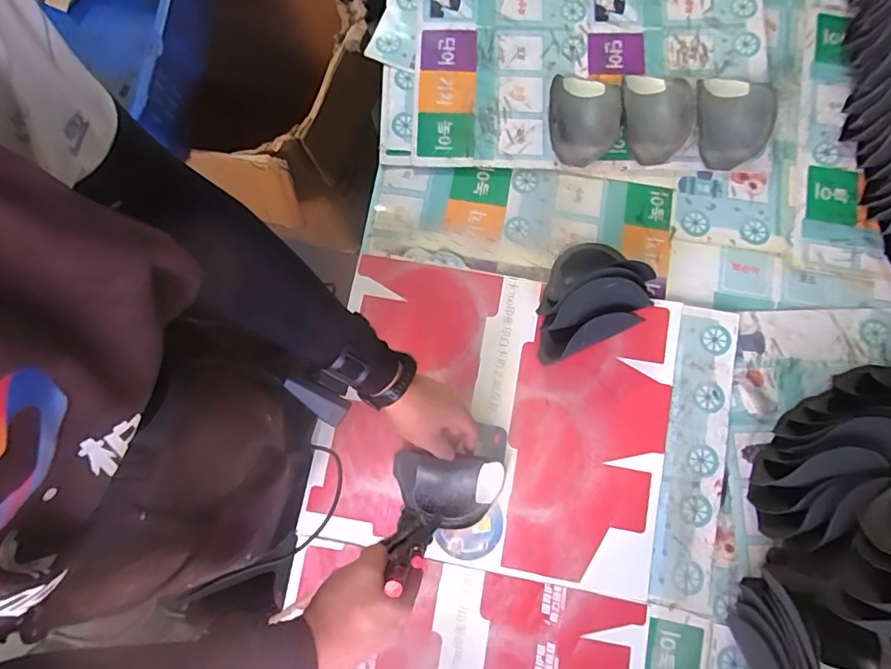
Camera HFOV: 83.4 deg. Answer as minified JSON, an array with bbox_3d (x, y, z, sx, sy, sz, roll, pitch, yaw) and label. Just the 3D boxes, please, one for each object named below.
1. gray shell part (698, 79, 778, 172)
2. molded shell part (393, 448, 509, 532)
[{"bbox_3d":[0.420,-0.317,0.729,0.099,0.046,0.142,3,80,1],"label":"gray shell part"},{"bbox_3d":[0.004,0.202,0.650,0.140,0.036,0.091,3,80,1],"label":"molded shell part"}]

